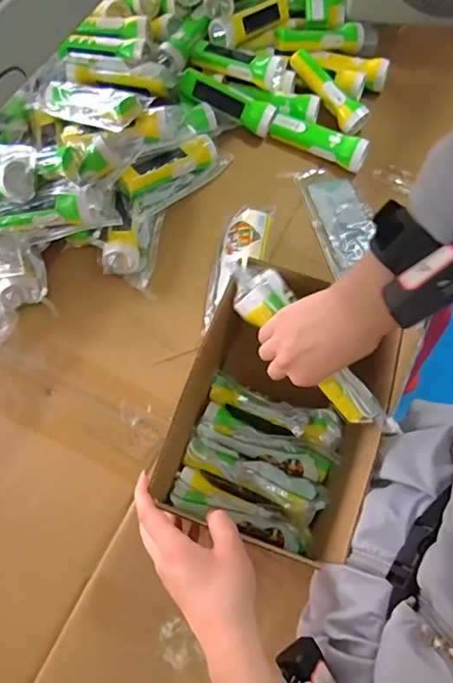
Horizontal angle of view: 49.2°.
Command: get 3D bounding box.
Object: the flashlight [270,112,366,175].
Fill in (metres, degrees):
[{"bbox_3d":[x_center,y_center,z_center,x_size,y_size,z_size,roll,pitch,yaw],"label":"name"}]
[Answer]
[{"bbox_3d":[0.156,-0.339,0.838,0.164,0.047,0.044,29,70,11],"label":"flashlight"}]

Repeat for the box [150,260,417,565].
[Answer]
[{"bbox_3d":[0.059,0.085,0.557,0.188,0.177,0.251,21,69,8],"label":"box"}]

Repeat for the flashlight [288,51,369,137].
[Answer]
[{"bbox_3d":[0.175,-0.435,0.855,0.041,0.045,0.169,-40,87,-15],"label":"flashlight"}]

